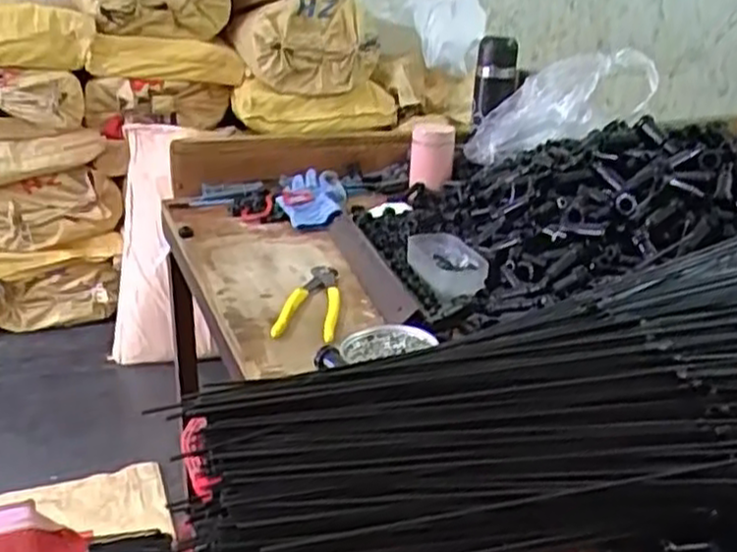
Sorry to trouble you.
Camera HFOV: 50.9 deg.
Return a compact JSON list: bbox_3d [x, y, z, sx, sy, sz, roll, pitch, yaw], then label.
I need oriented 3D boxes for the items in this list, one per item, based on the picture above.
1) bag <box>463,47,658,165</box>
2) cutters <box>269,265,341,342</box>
[{"bbox_3d":[0.271,-0.244,1.133,0.287,0.108,0.054,-24,14,28],"label":"bag"},{"bbox_3d":[-0.059,0.029,0.820,0.060,0.015,0.152,4,22,4],"label":"cutters"}]

